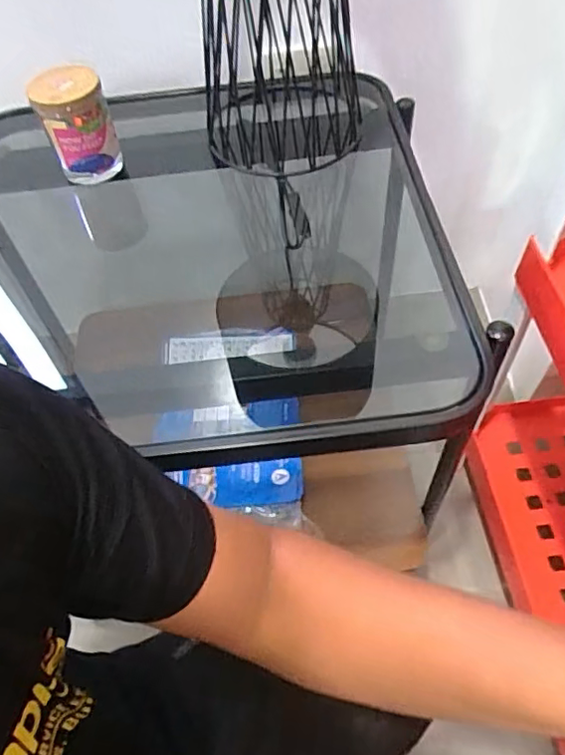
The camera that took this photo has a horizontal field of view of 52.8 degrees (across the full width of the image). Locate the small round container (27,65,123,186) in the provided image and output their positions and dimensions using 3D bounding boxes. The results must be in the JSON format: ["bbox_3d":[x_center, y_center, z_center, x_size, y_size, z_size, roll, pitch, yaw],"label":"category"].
[{"bbox_3d":[-0.212,-0.259,0.599,0.068,0.101,0.068,-2,55,3],"label":"small round container"}]

